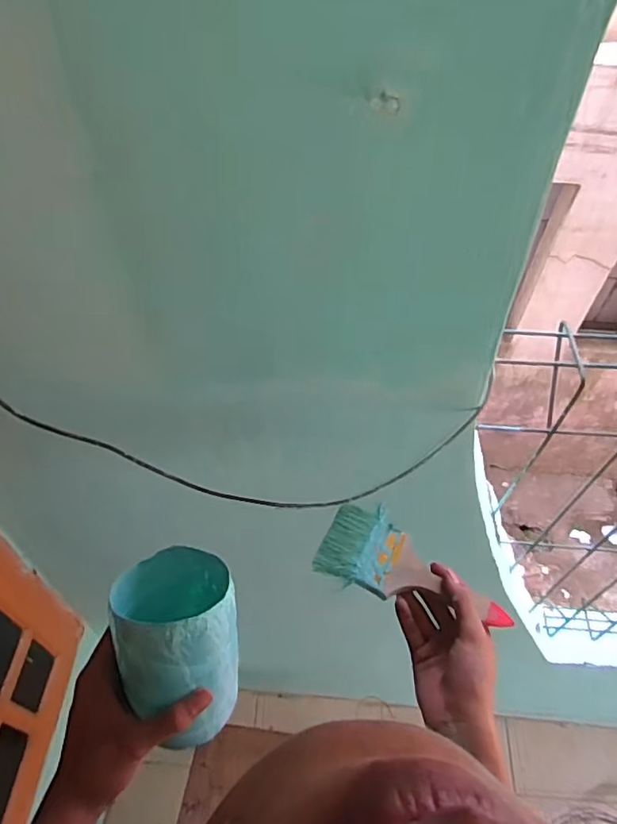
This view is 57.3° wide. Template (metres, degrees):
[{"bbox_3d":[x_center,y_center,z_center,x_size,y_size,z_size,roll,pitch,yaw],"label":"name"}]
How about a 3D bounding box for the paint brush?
[{"bbox_3d":[0.102,0.151,0.533,0.182,0.017,0.073,23,55,9],"label":"paint brush"}]

